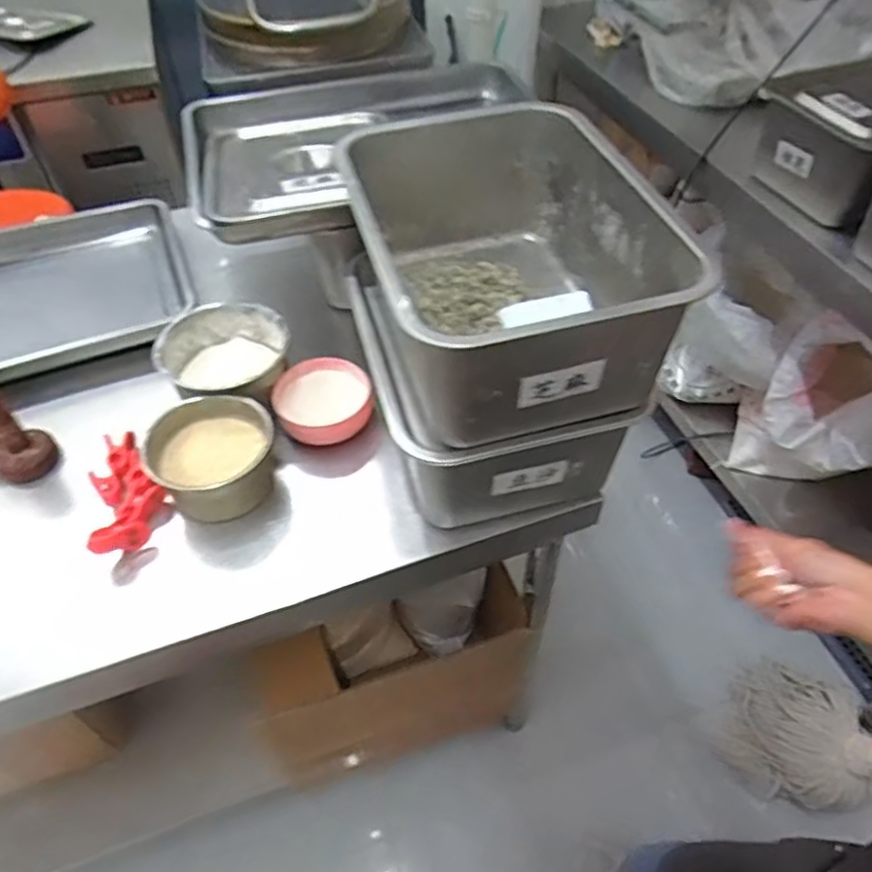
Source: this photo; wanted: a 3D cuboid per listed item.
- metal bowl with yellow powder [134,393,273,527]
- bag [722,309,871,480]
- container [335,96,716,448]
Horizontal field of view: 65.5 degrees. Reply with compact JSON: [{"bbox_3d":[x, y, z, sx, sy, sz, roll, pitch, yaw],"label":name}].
[{"bbox_3d":[-0.248,0.026,0.766,0.134,0.087,0.139,-1,49,1],"label":"metal bowl with yellow powder"},{"bbox_3d":[0.858,-0.042,1.497,0.308,0.362,0.198,30,56,24],"label":"bag"},{"bbox_3d":[0.059,-0.169,0.679,0.259,0.167,0.364,-14,50,-10],"label":"container"}]

